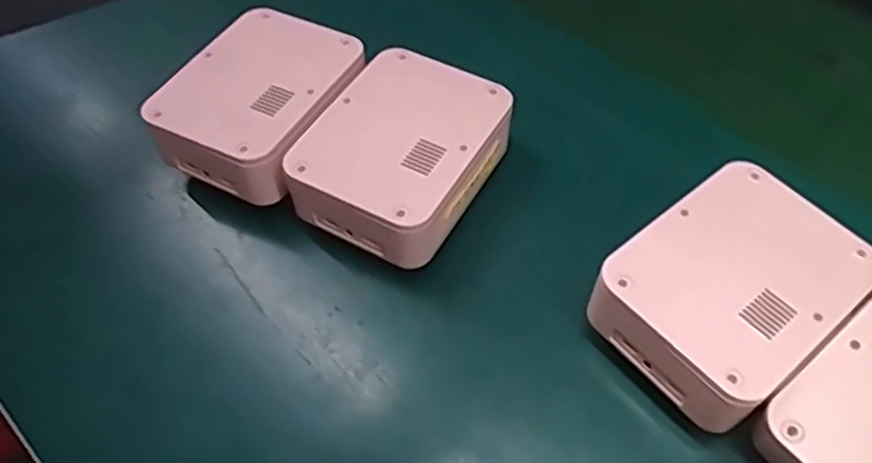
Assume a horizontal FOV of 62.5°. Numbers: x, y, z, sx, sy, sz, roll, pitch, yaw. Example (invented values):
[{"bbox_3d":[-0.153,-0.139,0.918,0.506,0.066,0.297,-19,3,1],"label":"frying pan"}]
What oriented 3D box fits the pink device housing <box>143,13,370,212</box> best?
[{"bbox_3d":[-0.116,-0.090,0.479,0.110,0.040,0.137,20,61,16],"label":"pink device housing"}]

